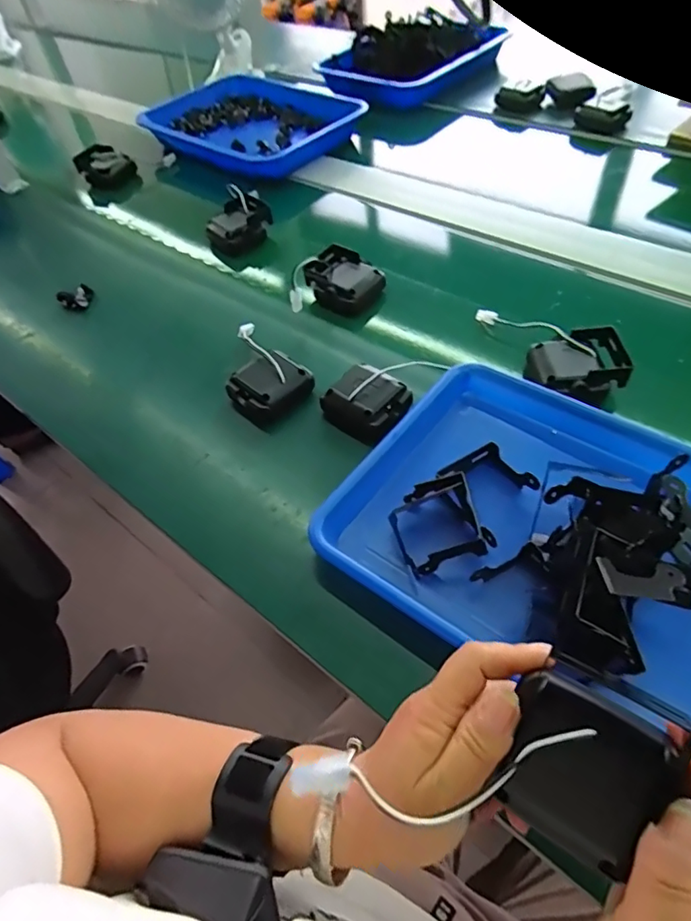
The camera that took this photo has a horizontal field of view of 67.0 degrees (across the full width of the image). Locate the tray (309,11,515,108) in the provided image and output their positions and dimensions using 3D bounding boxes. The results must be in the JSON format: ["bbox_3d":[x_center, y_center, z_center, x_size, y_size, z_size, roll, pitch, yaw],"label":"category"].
[{"bbox_3d":[0.121,-0.784,1.013,0.299,0.088,0.241,-37,56,-23],"label":"tray"}]

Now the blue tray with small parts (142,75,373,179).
[{"bbox_3d":[-0.170,-0.592,0.921,0.388,0.063,0.256,28,58,26],"label":"blue tray with small parts"}]

